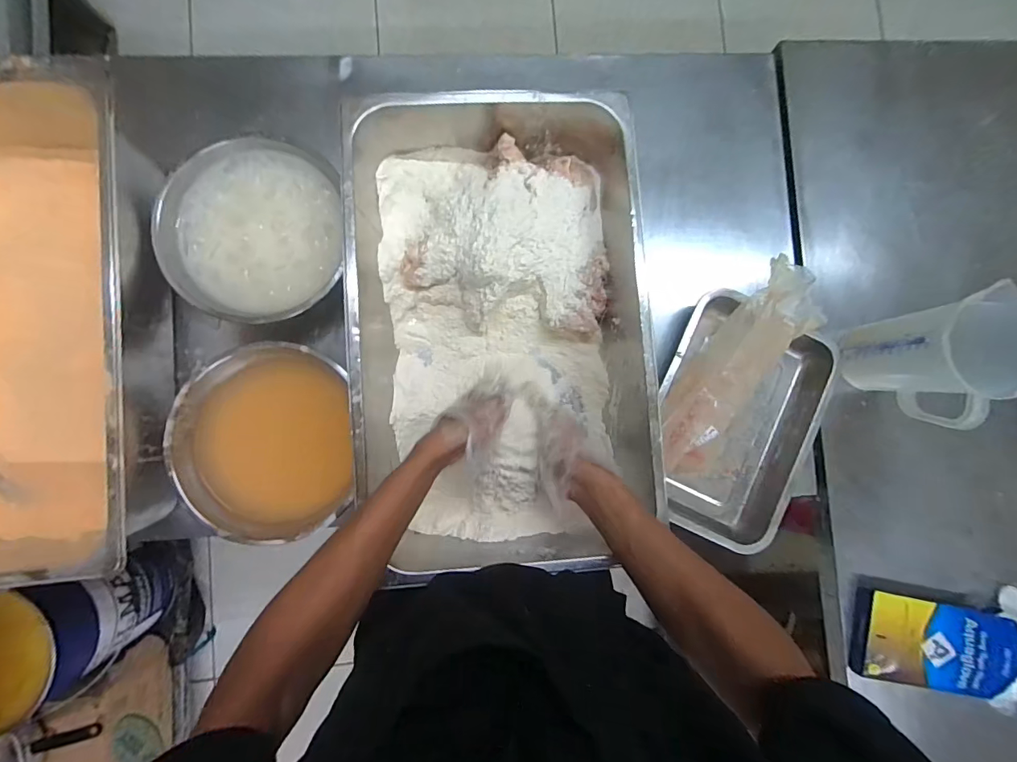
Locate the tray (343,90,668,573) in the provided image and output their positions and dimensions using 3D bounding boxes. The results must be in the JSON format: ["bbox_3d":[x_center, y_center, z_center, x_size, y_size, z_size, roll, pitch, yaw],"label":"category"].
[{"bbox_3d":[-0.013,-0.061,0.558,0.315,0.157,0.516,-3,84,-8],"label":"tray"}]

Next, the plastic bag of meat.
[{"bbox_3d":[0.312,0.000,0.575,0.151,0.113,0.268,28,85,-1],"label":"plastic bag of meat"}]

